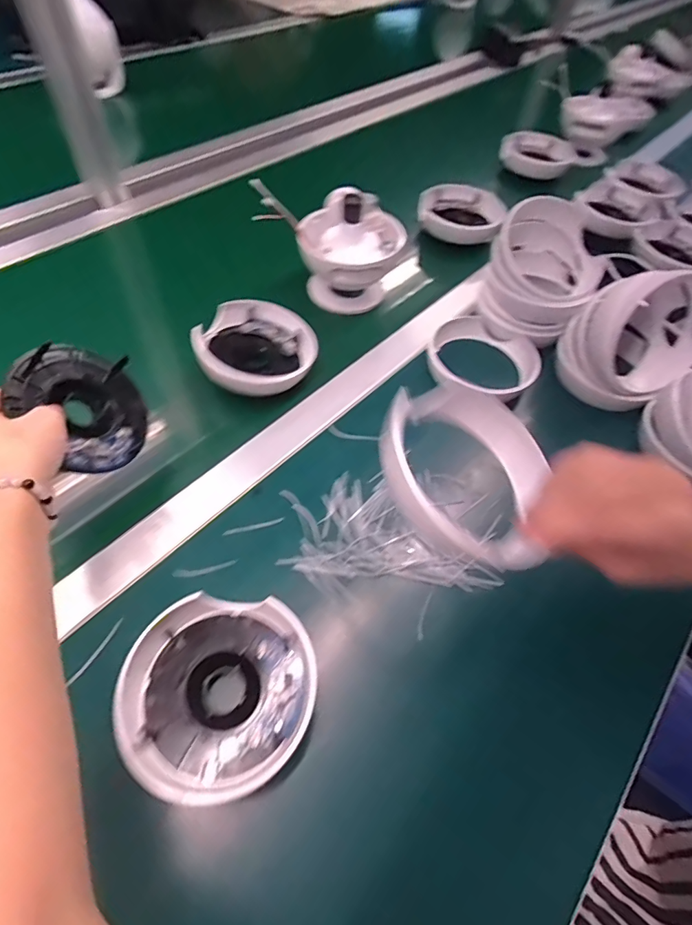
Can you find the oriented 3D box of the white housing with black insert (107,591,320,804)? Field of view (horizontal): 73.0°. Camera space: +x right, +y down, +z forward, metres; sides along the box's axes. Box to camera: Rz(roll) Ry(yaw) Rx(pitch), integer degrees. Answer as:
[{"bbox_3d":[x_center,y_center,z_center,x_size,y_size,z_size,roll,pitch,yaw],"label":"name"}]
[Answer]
[{"bbox_3d":[-0.079,0.147,0.302,0.115,0.043,0.110,3,54,-5],"label":"white housing with black insert"}]

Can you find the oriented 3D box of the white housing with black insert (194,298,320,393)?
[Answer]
[{"bbox_3d":[-0.091,-0.113,0.474,0.109,0.046,0.113,3,54,-5],"label":"white housing with black insert"}]

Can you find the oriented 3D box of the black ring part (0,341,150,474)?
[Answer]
[{"bbox_3d":[-0.203,-0.045,0.368,0.102,0.018,0.092,51,35,-13],"label":"black ring part"}]

